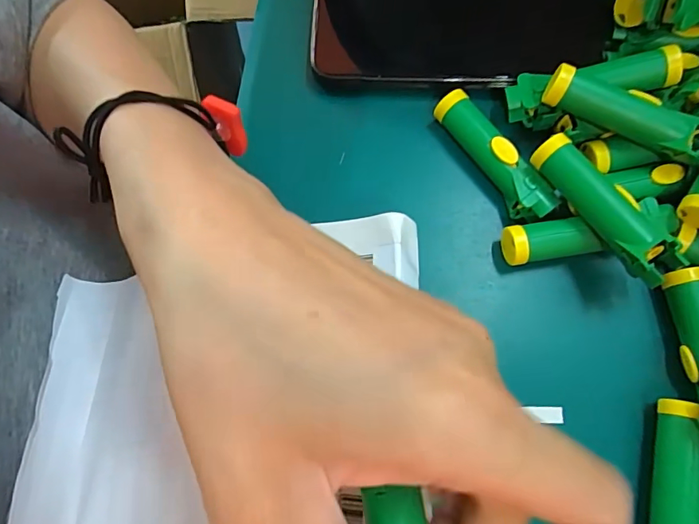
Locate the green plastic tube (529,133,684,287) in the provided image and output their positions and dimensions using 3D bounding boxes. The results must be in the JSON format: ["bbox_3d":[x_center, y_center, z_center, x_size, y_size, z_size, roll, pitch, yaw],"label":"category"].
[{"bbox_3d":[0.117,-0.025,0.220,0.016,0.024,0.078,-31,77,-7],"label":"green plastic tube"}]

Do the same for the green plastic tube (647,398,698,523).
[{"bbox_3d":[0.137,0.100,0.201,0.020,0.016,0.079,7,75,3],"label":"green plastic tube"}]

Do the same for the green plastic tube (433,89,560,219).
[{"bbox_3d":[0.075,-0.056,0.247,0.017,0.017,0.079,-34,77,-8],"label":"green plastic tube"}]

